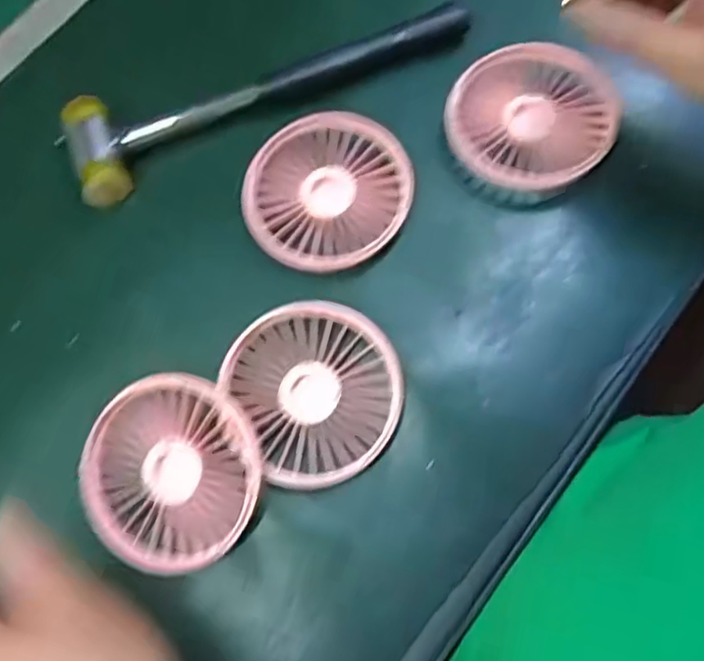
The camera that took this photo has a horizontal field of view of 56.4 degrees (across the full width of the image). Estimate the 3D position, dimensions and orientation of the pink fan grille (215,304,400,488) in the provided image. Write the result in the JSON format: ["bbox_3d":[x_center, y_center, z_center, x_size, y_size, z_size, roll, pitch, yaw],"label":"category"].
[{"bbox_3d":[-0.017,0.028,0.328,0.079,0.010,0.087,-28,72,-5],"label":"pink fan grille"}]

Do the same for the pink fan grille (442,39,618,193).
[{"bbox_3d":[0.100,-0.116,0.365,0.091,0.024,0.085,-1,72,4],"label":"pink fan grille"}]

